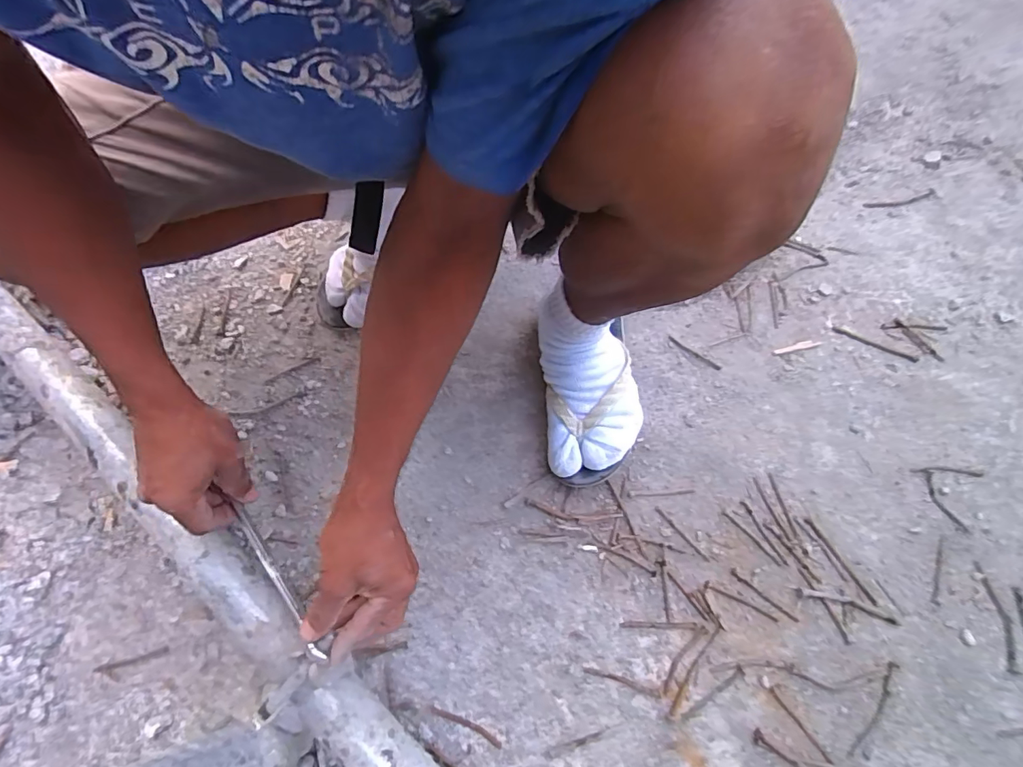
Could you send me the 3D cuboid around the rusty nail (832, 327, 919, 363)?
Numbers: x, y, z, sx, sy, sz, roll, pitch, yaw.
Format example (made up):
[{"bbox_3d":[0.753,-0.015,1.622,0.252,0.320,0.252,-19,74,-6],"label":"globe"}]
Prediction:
[{"bbox_3d":[0.455,-0.048,0.606,0.103,0.008,0.011,27,70,13],"label":"rusty nail"}]

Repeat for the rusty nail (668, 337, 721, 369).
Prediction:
[{"bbox_3d":[0.227,-0.038,0.604,0.072,0.004,0.008,37,73,17],"label":"rusty nail"}]

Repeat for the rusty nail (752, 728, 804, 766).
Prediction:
[{"bbox_3d":[0.258,0.344,0.424,0.097,0.004,0.011,34,72,16],"label":"rusty nail"}]

